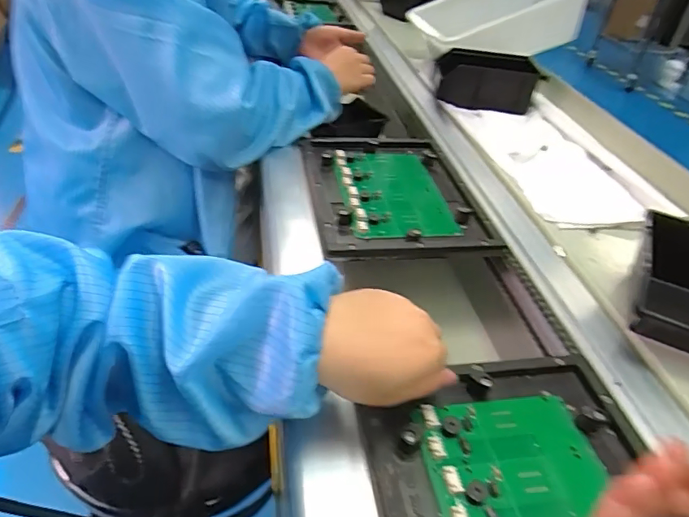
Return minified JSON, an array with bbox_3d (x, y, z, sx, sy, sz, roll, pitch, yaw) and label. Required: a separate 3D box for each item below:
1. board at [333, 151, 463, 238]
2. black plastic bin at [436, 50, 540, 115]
[{"bbox_3d":[0.056,-0.085,0.591,0.120,0.009,0.186,-1,39,-9],"label":"board"},{"bbox_3d":[0.226,-0.289,0.810,0.155,0.071,0.110,7,38,1],"label":"black plastic bin"}]

